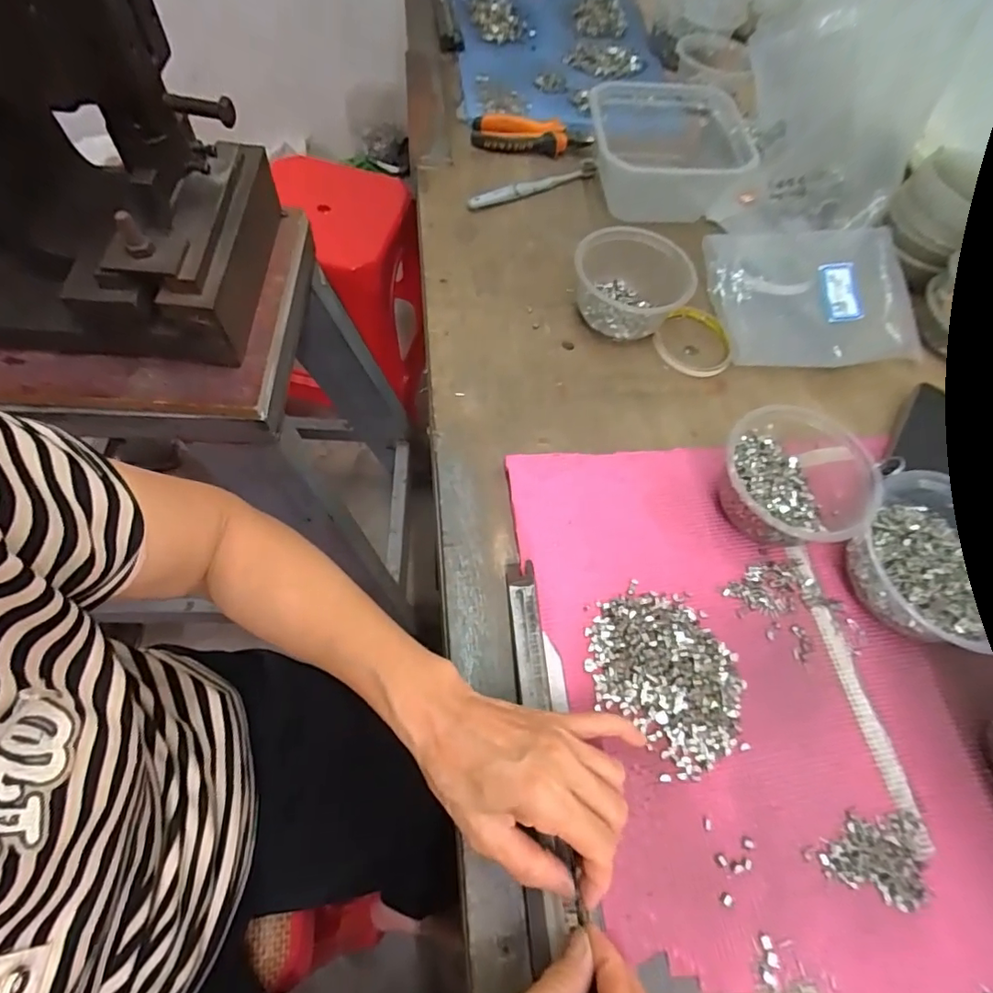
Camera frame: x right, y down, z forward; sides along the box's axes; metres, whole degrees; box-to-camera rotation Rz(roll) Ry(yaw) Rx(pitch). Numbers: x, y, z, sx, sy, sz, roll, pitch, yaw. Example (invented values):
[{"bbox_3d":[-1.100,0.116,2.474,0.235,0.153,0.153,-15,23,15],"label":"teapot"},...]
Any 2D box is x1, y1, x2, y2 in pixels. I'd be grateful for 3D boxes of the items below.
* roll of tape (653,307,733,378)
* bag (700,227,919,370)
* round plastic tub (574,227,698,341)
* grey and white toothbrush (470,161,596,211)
[{"bbox_3d":[0.205,-0.161,0.540,0.077,0.009,0.088,29,64,11],"label":"roll of tape"},{"bbox_3d":[0.338,-0.214,0.563,0.211,0.028,0.161,-5,76,-3],"label":"bag"},{"bbox_3d":[0.134,-0.218,0.534,0.101,0.063,0.099,3,62,-6],"label":"round plastic tub"},{"bbox_3d":[0.043,-0.373,0.635,0.182,0.016,0.020,-26,68,-19],"label":"grey and white toothbrush"}]

